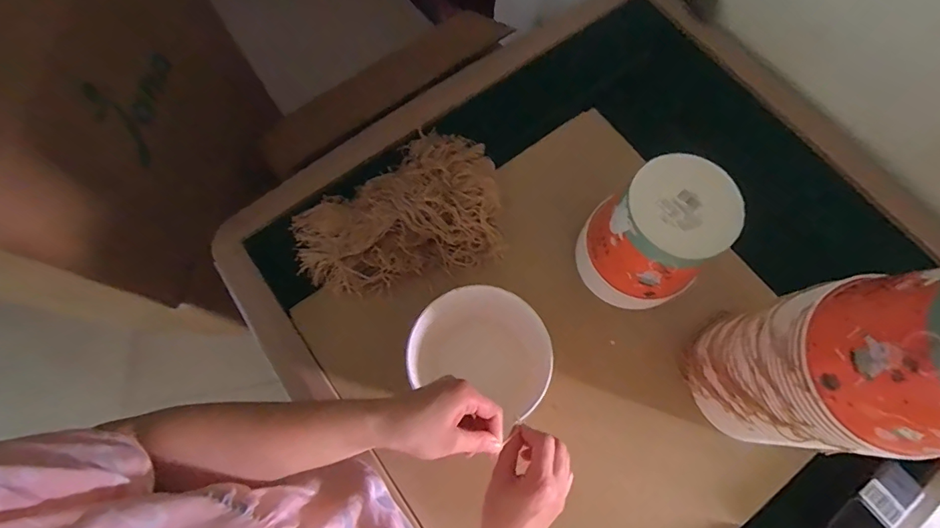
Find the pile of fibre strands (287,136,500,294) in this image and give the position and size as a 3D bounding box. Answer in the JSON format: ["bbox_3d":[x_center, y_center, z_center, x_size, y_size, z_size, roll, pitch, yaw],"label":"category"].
[{"bbox_3d":[-0.113,-0.088,0.670,0.315,0.074,0.229,-14,73,-4],"label":"pile of fibre strands"}]

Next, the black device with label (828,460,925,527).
[{"bbox_3d":[0.496,0.302,0.556,0.122,0.021,0.054,-42,77,-12],"label":"black device with label"}]

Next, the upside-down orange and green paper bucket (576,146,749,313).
[{"bbox_3d":[0.235,-0.025,0.603,0.134,0.225,0.140,-32,76,-9],"label":"upside-down orange and green paper bucket"}]

